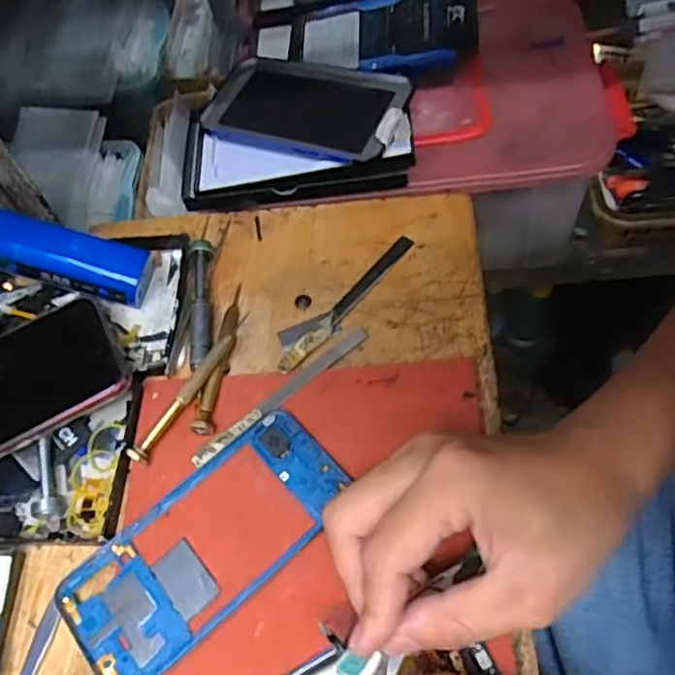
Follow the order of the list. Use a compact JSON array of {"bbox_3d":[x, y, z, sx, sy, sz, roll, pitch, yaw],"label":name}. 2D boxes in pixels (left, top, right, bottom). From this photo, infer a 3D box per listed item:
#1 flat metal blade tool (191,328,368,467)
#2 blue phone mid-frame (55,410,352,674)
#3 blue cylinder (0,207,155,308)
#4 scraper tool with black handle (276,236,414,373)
[{"bbox_3d":[-0.032,0.033,0.387,0.127,0.004,0.009,-38,63,-14],"label":"flat metal blade tool"},{"bbox_3d":[-0.070,0.110,0.349,0.159,0.004,0.073,-40,63,-14],"label":"blue phone mid-frame"},{"bbox_3d":[-0.190,-0.055,0.421,0.136,0.030,0.035,16,60,-7],"label":"blue cylinder"},{"bbox_3d":[0.005,-0.024,0.427,0.125,0.011,0.026,-41,63,-16],"label":"scraper tool with black handle"}]

